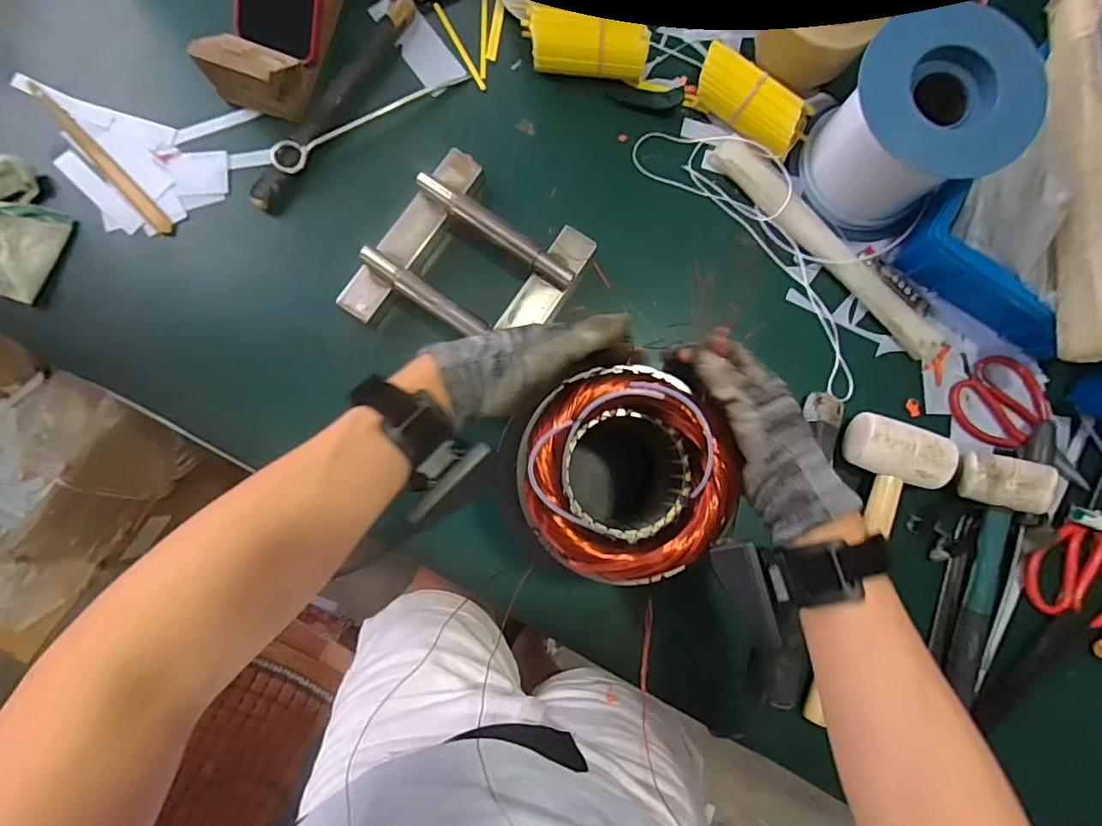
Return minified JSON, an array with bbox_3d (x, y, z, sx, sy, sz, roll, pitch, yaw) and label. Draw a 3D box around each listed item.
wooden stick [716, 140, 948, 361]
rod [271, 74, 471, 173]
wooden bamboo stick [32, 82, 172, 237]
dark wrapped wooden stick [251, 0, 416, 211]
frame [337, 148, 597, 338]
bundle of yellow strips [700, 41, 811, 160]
[{"bbox_3d":[0.286,-0.170,0.577,0.297,0.022,0.038,44,84,2],"label":"wooden stick"},{"bbox_3d":[-0.182,-0.304,0.568,0.215,0.017,0.029,-31,86,-5],"label":"rod"},{"bbox_3d":[-0.456,-0.256,0.565,0.017,0.013,0.199,-43,88,-6],"label":"wooden bamboo stick"},{"bbox_3d":[-0.221,-0.319,0.569,0.026,0.012,0.263,32,84,1],"label":"dark wrapped wooden stick"},{"bbox_3d":[-0.079,-0.137,0.542,0.175,0.034,0.189,35,84,1],"label":"frame"},{"bbox_3d":[0.203,-0.318,0.575,0.129,0.050,0.051,32,84,1],"label":"bundle of yellow strips"}]

